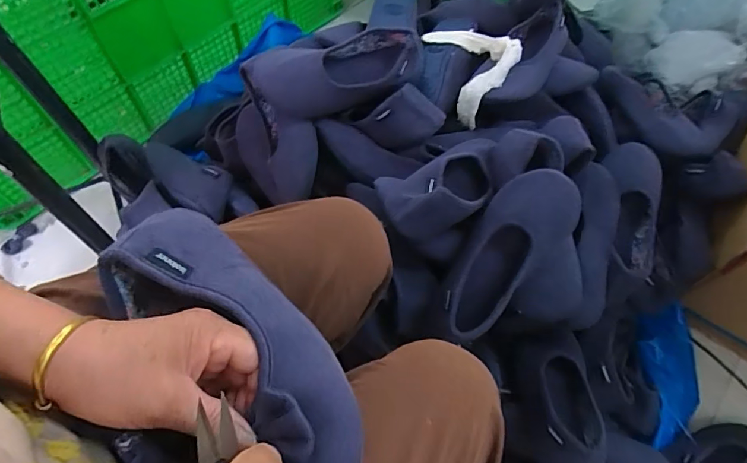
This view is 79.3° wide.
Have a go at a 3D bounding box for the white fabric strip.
[{"bbox_3d":[0.158,-0.271,0.722,0.100,0.092,0.179,-17,62,-10],"label":"white fabric strip"}]

